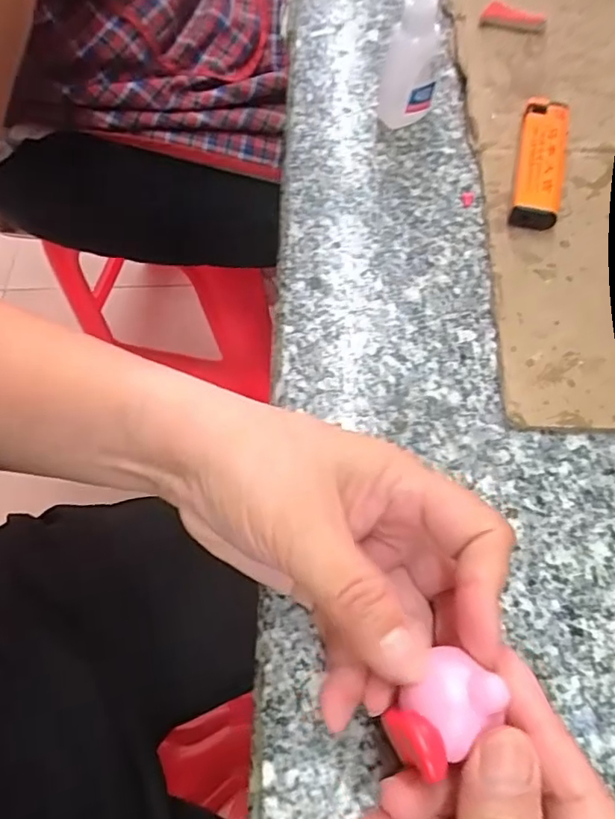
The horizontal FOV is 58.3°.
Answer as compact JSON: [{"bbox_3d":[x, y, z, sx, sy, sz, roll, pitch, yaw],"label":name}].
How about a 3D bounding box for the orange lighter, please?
[{"bbox_3d":[0.123,-0.130,0.291,0.023,0.015,0.078,12,67,8],"label":"orange lighter"}]

